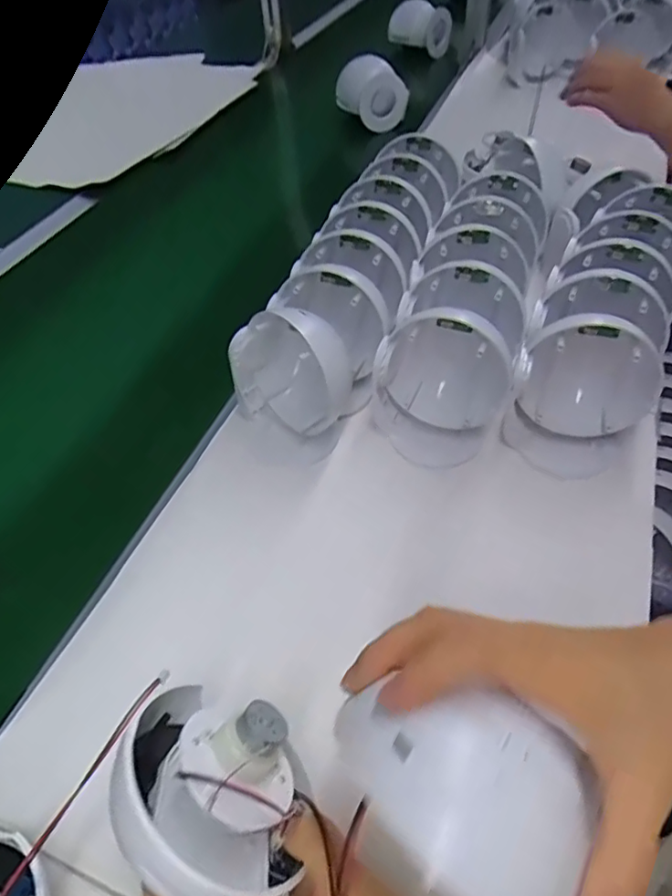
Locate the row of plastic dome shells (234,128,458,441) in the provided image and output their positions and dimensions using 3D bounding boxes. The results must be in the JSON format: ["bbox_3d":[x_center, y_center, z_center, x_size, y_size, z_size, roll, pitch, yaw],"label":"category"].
[{"bbox_3d":[0.030,-0.183,0.595,0.118,0.107,0.387,16,52,17],"label":"row of plastic dome shells"}]

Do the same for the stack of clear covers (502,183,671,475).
[{"bbox_3d":[0.251,-0.118,0.534,0.116,0.125,0.272,20,54,20],"label":"stack of clear covers"}]

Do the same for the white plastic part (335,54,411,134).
[{"bbox_3d":[0.063,-0.607,0.984,0.065,0.090,0.118,-37,56,-25],"label":"white plastic part"}]

